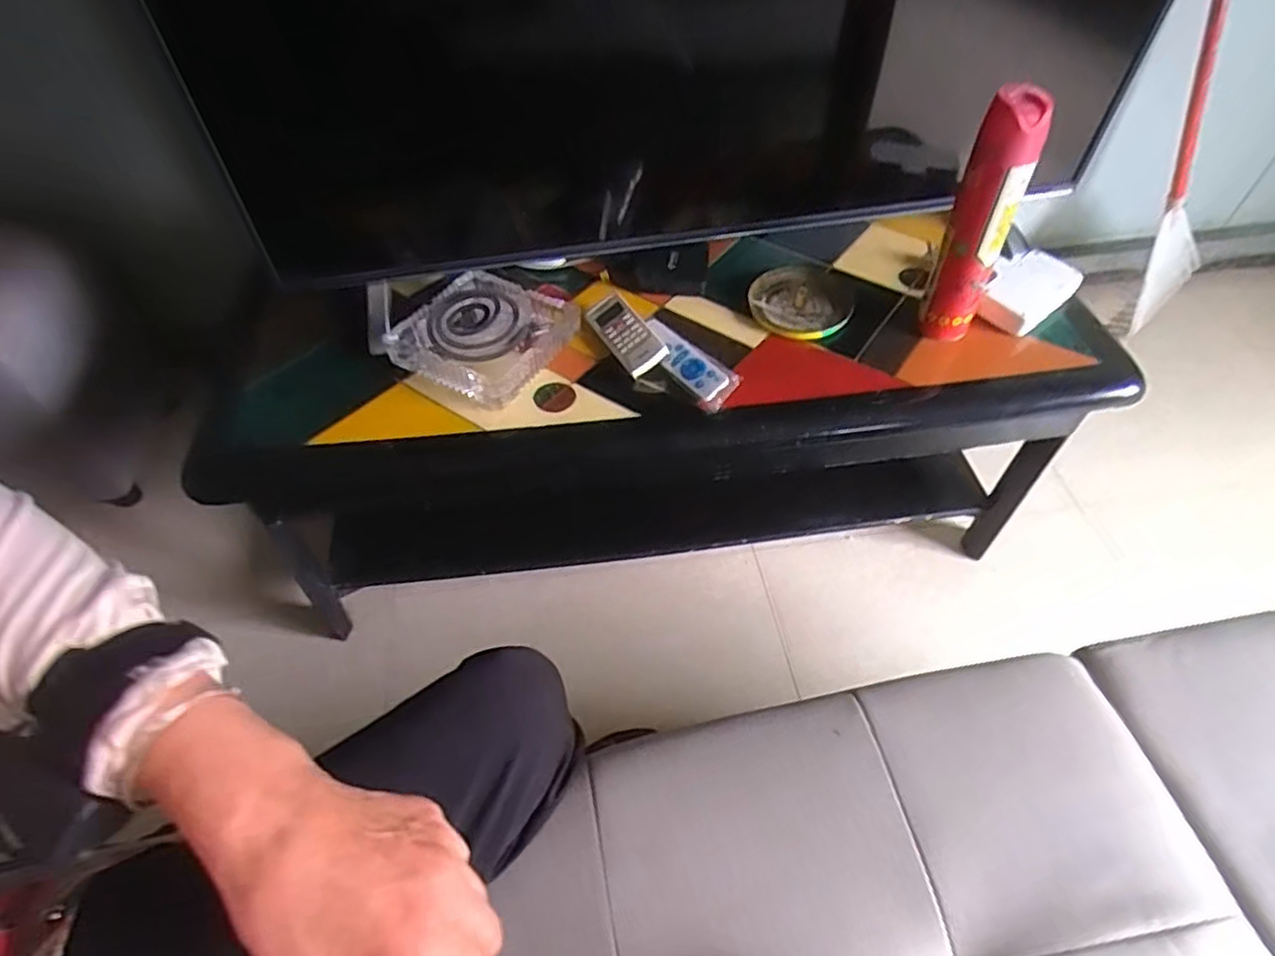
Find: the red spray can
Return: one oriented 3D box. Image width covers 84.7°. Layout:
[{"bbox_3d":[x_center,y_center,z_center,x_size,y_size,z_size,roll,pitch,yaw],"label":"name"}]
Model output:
[{"bbox_3d":[0.394,-0.288,0.811,0.073,0.284,0.070,22,56,17],"label":"red spray can"}]

